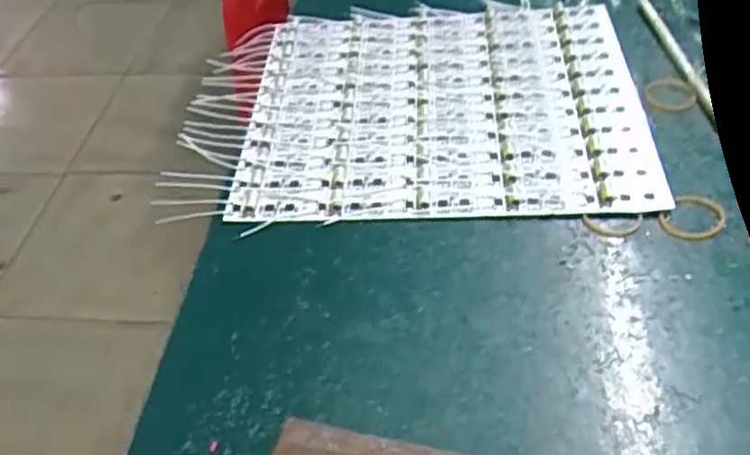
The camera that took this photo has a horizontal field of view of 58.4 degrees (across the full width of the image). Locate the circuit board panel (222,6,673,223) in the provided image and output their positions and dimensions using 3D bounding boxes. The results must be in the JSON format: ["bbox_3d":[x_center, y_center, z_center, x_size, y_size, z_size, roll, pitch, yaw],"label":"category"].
[{"bbox_3d":[0.038,-0.072,0.388,0.219,0.018,0.166,-1,48,5],"label":"circuit board panel"}]

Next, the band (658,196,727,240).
[{"bbox_3d":[0.153,-0.006,0.324,0.030,0.004,0.025,0,48,6],"label":"band"}]

